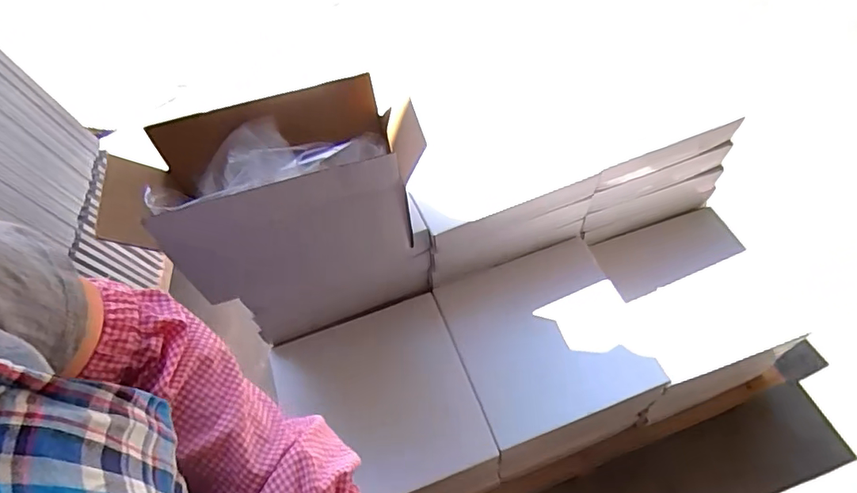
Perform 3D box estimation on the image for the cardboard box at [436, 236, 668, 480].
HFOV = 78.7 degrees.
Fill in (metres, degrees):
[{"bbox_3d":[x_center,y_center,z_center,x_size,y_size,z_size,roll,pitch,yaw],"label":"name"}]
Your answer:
[{"bbox_3d":[0.208,0.207,0.968,0.307,0.249,0.311,-20,58,-10],"label":"cardboard box"}]

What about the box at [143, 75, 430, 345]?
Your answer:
[{"bbox_3d":[-0.189,-0.046,0.800,0.338,0.361,0.192,-16,57,-7],"label":"box"}]

